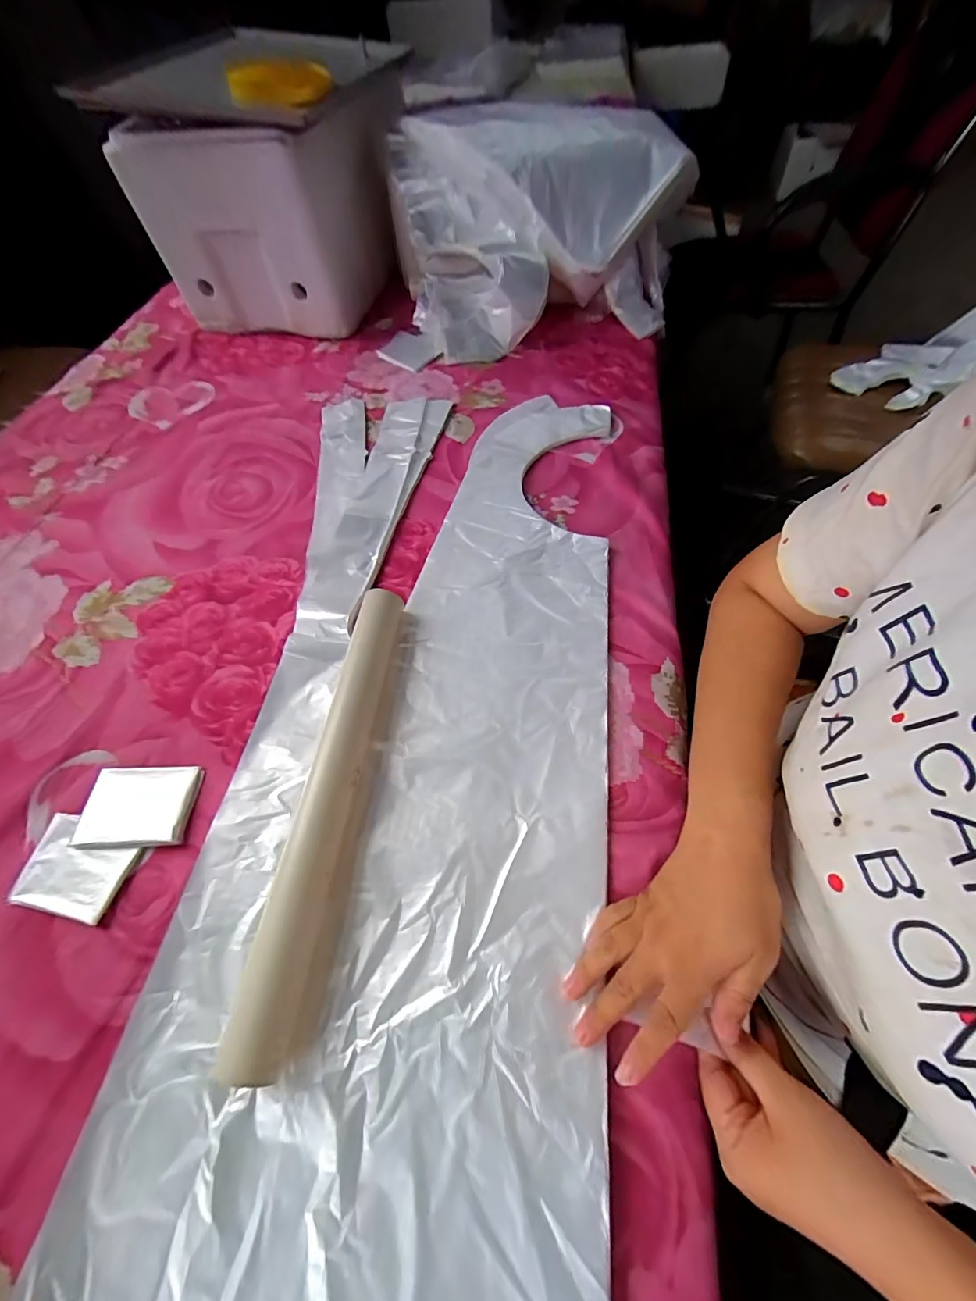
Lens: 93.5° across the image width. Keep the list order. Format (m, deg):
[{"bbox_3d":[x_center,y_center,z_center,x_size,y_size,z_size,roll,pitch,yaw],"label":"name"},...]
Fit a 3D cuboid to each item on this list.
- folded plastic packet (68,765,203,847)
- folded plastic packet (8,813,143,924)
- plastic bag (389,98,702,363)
[{"bbox_3d":[-0.289,0.127,0.381,0.082,0.011,0.063,-2,59,1],"label":"folded plastic packet"},{"bbox_3d":[-0.324,0.170,0.361,0.082,0.007,0.065,9,60,8],"label":"folded plastic packet"},{"bbox_3d":[0.082,-0.682,0.746,0.419,0.205,0.319,-16,60,-7],"label":"plastic bag"}]

